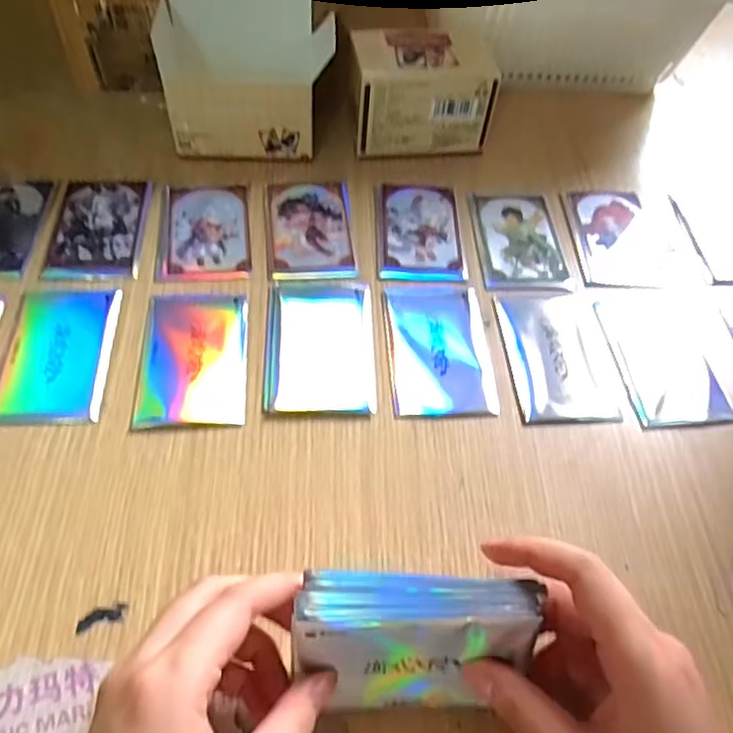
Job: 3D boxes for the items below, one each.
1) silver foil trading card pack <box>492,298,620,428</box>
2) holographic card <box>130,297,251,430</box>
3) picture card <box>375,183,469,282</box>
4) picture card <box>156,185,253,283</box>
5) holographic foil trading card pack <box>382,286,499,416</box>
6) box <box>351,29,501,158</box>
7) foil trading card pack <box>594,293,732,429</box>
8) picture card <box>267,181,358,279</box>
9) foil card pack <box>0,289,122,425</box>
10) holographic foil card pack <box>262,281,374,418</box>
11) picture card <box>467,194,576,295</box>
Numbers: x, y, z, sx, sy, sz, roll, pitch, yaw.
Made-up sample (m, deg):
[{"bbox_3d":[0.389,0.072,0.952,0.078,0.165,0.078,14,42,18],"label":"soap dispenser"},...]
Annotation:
[{"bbox_3d":[0.117,-0.008,0.397,0.060,0.004,0.095,0,54,-5],"label":"silver foil trading card pack"},{"bbox_3d":[-0.101,-0.006,0.380,0.060,0.004,0.093,-2,54,-5],"label":"holographic card"},{"bbox_3d":[0.038,-0.096,0.450,0.057,0.004,0.092,2,54,-3],"label":"picture card"},{"bbox_3d":[-0.108,-0.093,0.438,0.059,0.004,0.091,-3,54,-6],"label":"picture card"},{"bbox_3d":[0.043,-0.014,0.395,0.061,0.004,0.096,-1,54,-5],"label":"holographic foil trading card pack"},{"bbox_3d":[0.040,-0.208,0.494,0.102,0.066,0.071,-3,54,-6],"label":"box"},{"bbox_3d":[0.184,-0.004,0.406,0.062,0.008,0.096,-1,59,-10],"label":"foil trading card pack"},{"bbox_3d":[-0.038,-0.097,0.446,0.057,0.004,0.095,-3,54,-6],"label":"picture card"},{"bbox_3d":[-0.178,-0.009,0.374,0.058,0.004,0.091,-1,54,-5],"label":"foil card pack"},{"bbox_3d":[-0.028,-0.015,0.391,0.063,0.004,0.098,0,54,-4],"label":"holographic foil card pack"},{"bbox_3d":[0.107,-0.089,0.453,0.061,0.004,0.093,-2,54,-5],"label":"picture card"}]

